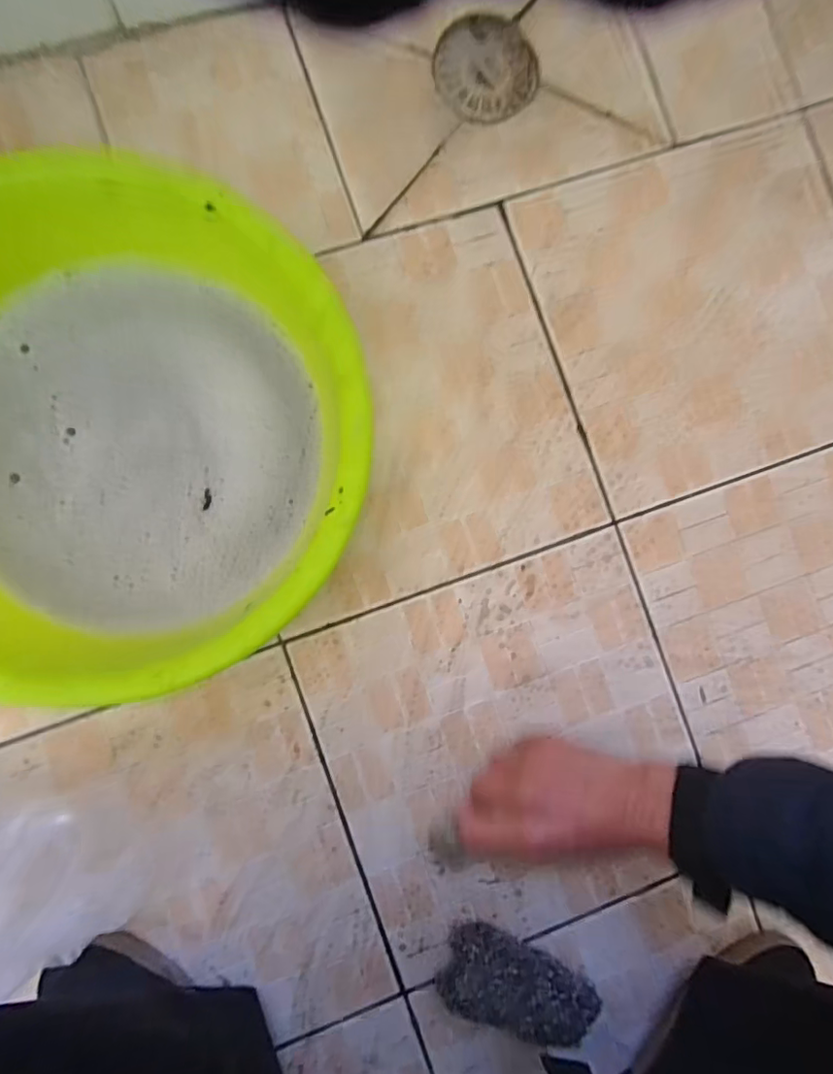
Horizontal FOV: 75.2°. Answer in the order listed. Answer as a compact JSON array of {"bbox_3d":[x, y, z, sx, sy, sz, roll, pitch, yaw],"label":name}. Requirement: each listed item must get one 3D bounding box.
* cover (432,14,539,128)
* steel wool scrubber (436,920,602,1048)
[{"bbox_3d":[0.064,-0.432,0.498,0.095,0.005,0.100,-14,89,-5],"label":"cover"},{"bbox_3d":[0.086,0.351,0.425,0.128,0.057,0.057,17,87,-4],"label":"steel wool scrubber"}]

